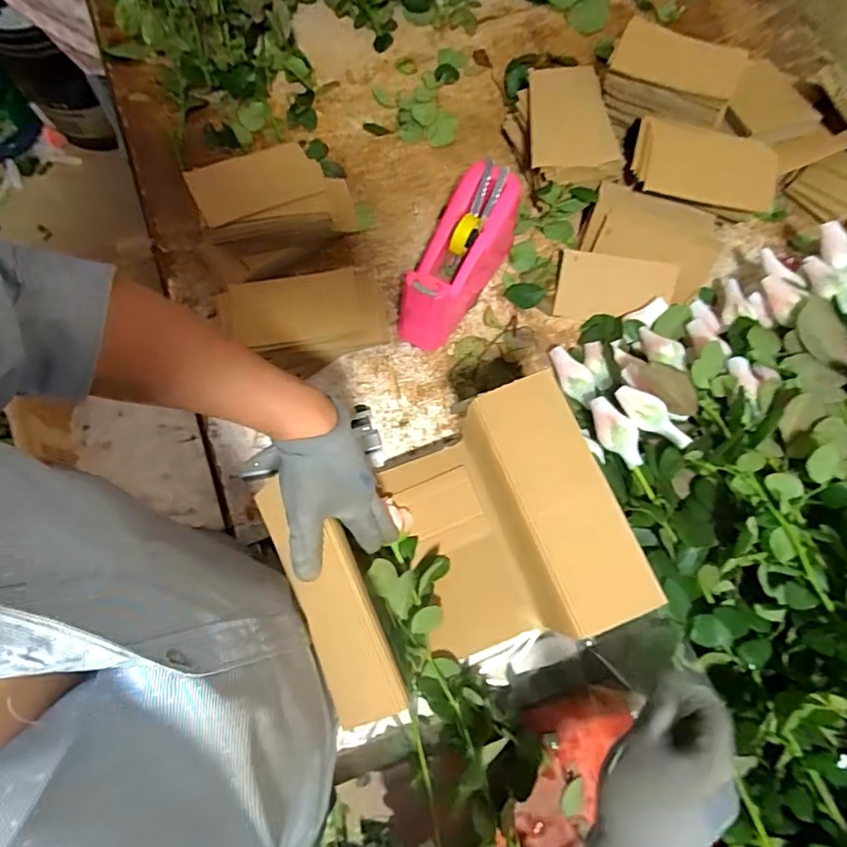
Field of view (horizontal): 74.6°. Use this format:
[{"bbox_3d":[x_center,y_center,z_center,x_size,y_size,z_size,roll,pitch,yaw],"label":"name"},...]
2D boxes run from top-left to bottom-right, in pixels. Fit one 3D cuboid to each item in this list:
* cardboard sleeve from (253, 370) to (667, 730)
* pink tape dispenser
[{"bbox_3d":[0.027,0.117,0.509,0.257,0.176,0.215,-21,76,-6],"label":"cardboard sleeve"},{"bbox_3d":[0.045,-0.187,0.657,0.081,0.098,0.205,24,76,6],"label":"pink tape dispenser"}]

